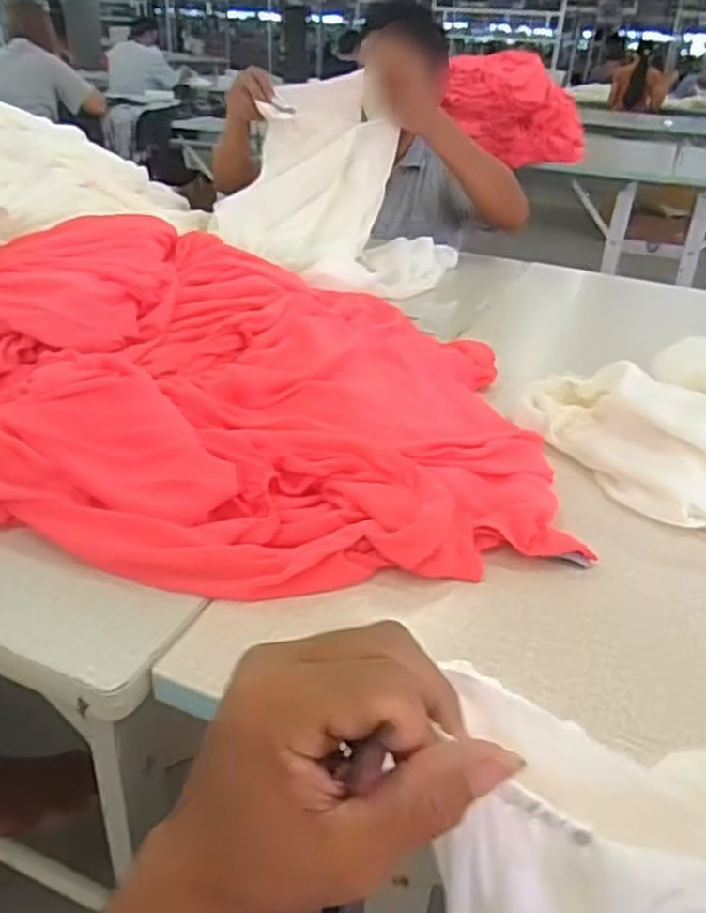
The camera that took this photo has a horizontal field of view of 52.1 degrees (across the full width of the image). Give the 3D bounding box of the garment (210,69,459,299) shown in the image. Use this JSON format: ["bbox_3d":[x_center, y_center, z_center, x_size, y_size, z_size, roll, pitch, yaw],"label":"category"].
[{"bbox_3d":[-0.008,-0.461,1.214,0.337,0.272,0.376,-15,35,-31],"label":"garment"}]

